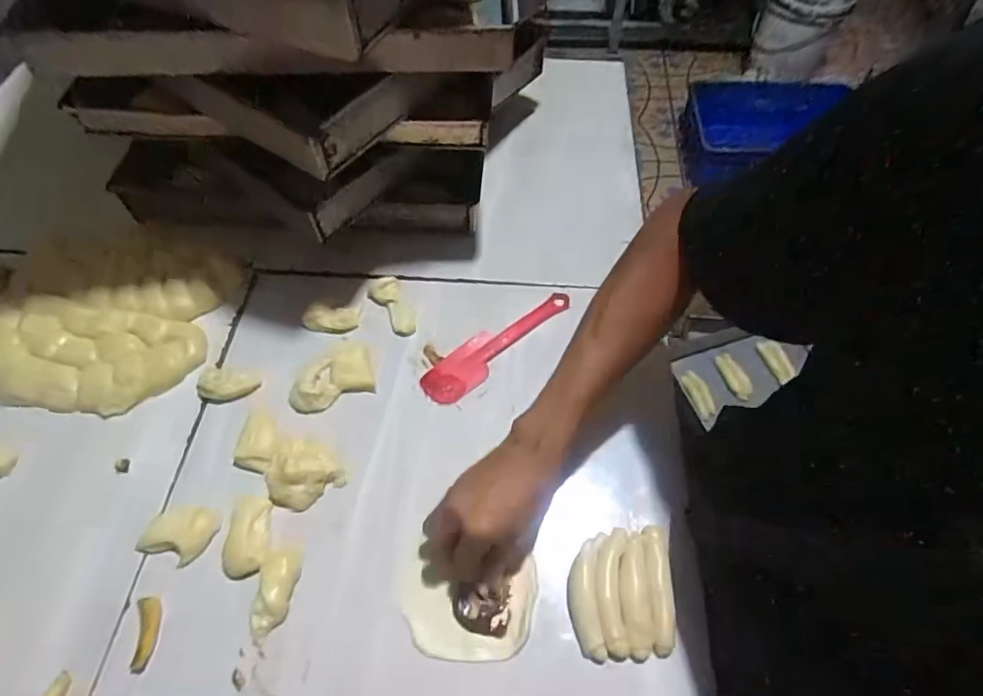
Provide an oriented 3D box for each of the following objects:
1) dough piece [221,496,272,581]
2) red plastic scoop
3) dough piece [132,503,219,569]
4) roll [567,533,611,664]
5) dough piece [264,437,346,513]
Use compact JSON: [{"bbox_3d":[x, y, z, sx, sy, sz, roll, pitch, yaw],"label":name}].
[{"bbox_3d":[-0.222,0.171,0.485,0.041,0.013,0.070,-1,58,1],"label":"dough piece"},{"bbox_3d":[0.011,-0.005,0.597,0.198,0.012,0.047,-34,63,-18],"label":"red plastic scoop"},{"bbox_3d":[-0.286,0.168,0.488,0.057,0.013,0.054,16,60,12],"label":"dough piece"},{"bbox_3d":[0.083,0.212,0.460,0.032,0.013,0.100,6,58,5],"label":"roll"},{"bbox_3d":[-0.184,0.117,0.508,0.066,0.025,0.065,-32,62,-17],"label":"dough piece"}]

